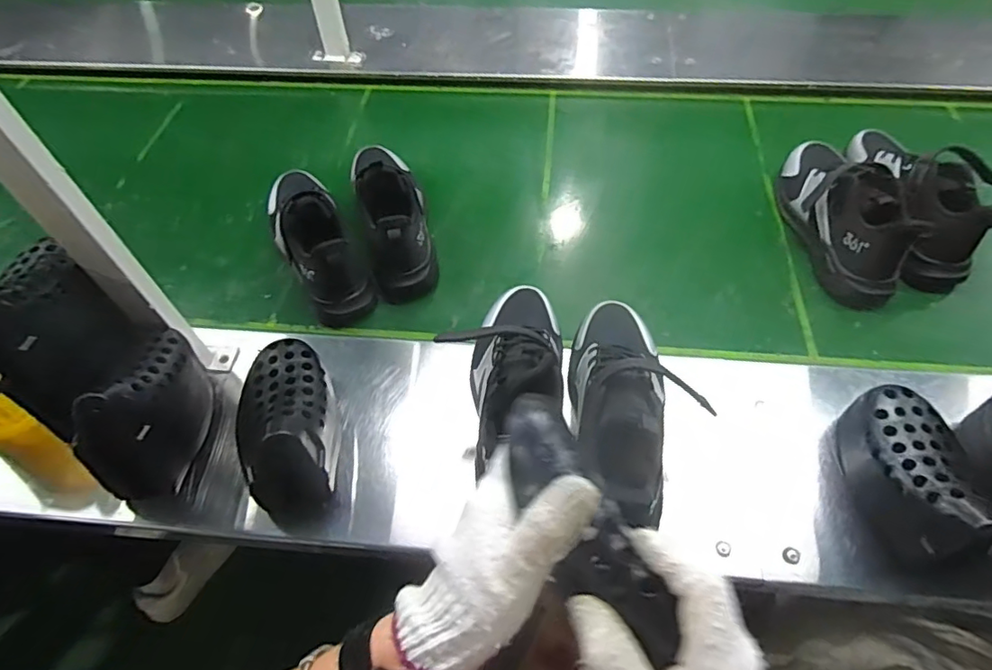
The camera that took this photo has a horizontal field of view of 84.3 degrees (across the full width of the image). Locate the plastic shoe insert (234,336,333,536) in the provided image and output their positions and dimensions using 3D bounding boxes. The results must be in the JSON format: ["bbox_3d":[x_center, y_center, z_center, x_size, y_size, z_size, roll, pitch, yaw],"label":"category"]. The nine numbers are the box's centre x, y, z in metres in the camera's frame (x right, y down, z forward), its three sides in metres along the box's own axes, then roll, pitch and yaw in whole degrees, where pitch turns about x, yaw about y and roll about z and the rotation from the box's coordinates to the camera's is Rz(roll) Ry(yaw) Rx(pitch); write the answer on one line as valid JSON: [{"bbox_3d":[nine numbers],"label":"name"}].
[{"bbox_3d":[-0.203,0.089,0.544,0.092,0.120,0.167,-18,57,-11],"label":"plastic shoe insert"}]

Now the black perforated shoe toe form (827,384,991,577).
[{"bbox_3d":[0.368,0.121,0.499,0.065,0.096,0.156,5,56,5],"label":"black perforated shoe toe form"}]

